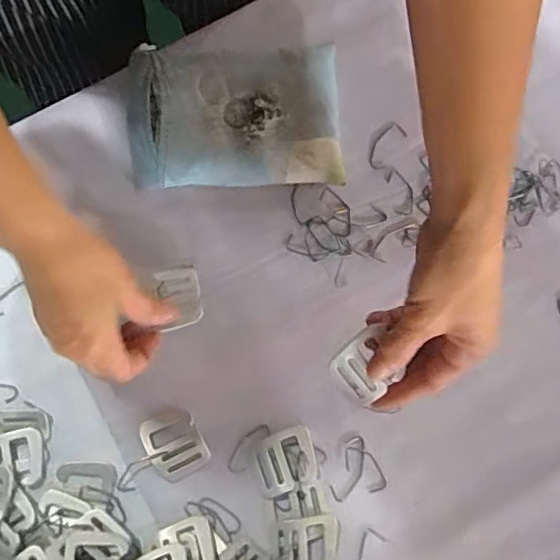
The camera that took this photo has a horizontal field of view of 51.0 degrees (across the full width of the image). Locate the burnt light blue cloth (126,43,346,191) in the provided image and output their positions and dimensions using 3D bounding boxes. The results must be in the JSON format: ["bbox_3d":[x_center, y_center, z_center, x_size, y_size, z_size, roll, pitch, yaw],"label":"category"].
[{"bbox_3d":[-0.036,-0.124,0.452,0.157,0.032,0.106,-1,77,0],"label":"burnt light blue cloth"}]

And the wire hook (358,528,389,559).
[{"bbox_3d":[0.064,0.189,0.398,0.021,0.004,0.037,-1,77,0],"label":"wire hook"}]

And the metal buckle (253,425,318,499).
[{"bbox_3d":[0.004,0.126,0.408,0.043,0.007,0.039,-20,78,-4],"label":"metal buckle"}]

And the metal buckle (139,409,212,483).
[{"bbox_3d":[-0.075,0.116,0.412,0.038,0.005,0.047,-29,79,-6],"label":"metal buckle"}]

